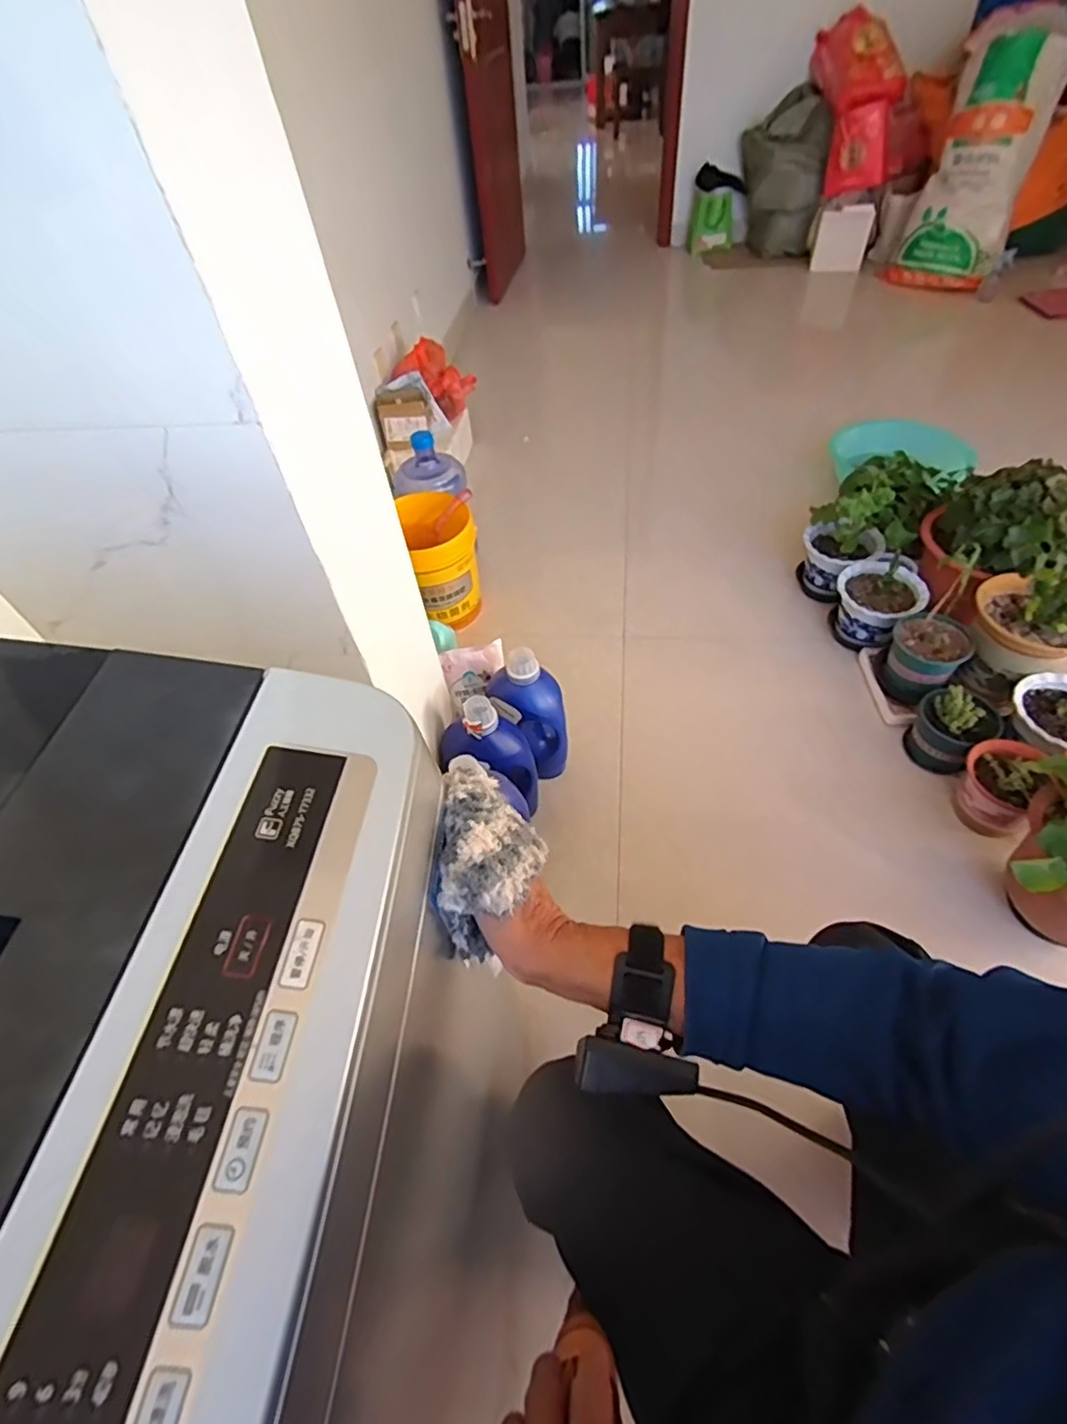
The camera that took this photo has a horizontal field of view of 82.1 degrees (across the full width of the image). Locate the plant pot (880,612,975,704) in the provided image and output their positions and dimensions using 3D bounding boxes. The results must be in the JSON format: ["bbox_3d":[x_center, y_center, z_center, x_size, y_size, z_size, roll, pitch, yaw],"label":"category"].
[{"bbox_3d":[0.823,-0.112,1.310,0.134,0.142,0.140,-3,51,3],"label":"plant pot"}]

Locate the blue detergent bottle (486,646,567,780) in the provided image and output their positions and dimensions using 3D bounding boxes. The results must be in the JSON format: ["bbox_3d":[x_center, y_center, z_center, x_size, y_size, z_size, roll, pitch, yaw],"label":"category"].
[{"bbox_3d":[-0.001,0.010,1.218,0.135,0.302,0.092,28,59,25],"label":"blue detergent bottle"}]

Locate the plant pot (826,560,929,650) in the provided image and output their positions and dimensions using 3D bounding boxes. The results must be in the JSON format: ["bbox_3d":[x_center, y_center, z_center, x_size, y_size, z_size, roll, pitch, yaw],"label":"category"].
[{"bbox_3d":[0.804,-0.252,1.449,0.192,0.140,0.195,32,60,26],"label":"plant pot"}]

